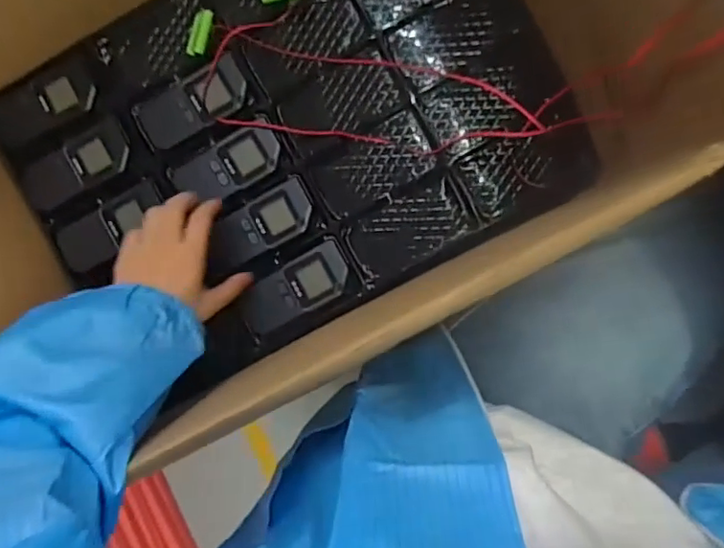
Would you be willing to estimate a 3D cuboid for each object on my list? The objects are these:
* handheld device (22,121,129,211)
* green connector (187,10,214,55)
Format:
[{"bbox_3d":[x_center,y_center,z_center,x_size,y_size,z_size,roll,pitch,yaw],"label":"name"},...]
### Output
[{"bbox_3d":[-0.294,-0.114,0.601,0.109,0.019,0.050,-29,88,5],"label":"handheld device"},{"bbox_3d":[-0.164,-0.245,0.594,0.021,0.016,0.044,15,92,5],"label":"green connector"}]

